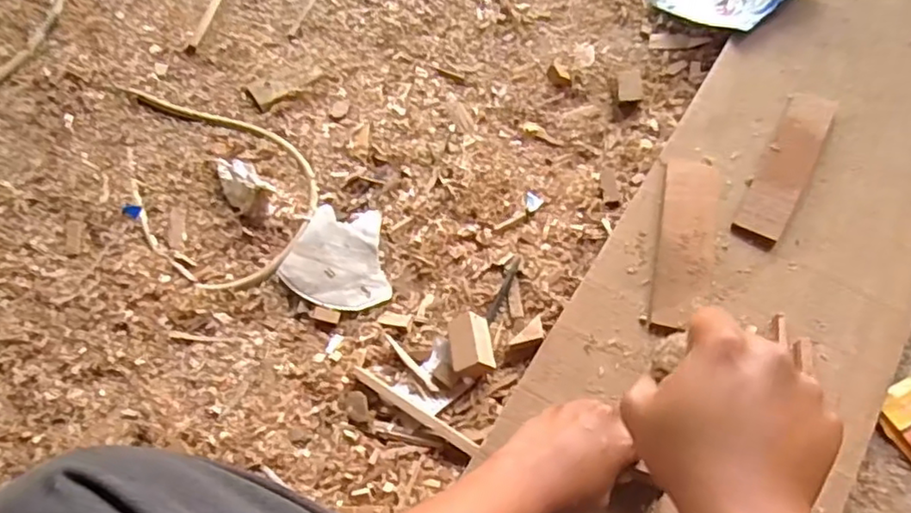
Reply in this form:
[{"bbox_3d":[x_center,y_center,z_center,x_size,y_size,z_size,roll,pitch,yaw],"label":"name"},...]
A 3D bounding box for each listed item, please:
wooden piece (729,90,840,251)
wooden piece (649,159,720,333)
[{"bbox_3d":[0.342,-0.094,0.669,0.048,0.010,0.196,27,69,15],"label":"wooden piece"},{"bbox_3d":[0.225,-0.015,0.633,0.052,0.016,0.189,11,66,9],"label":"wooden piece"}]

